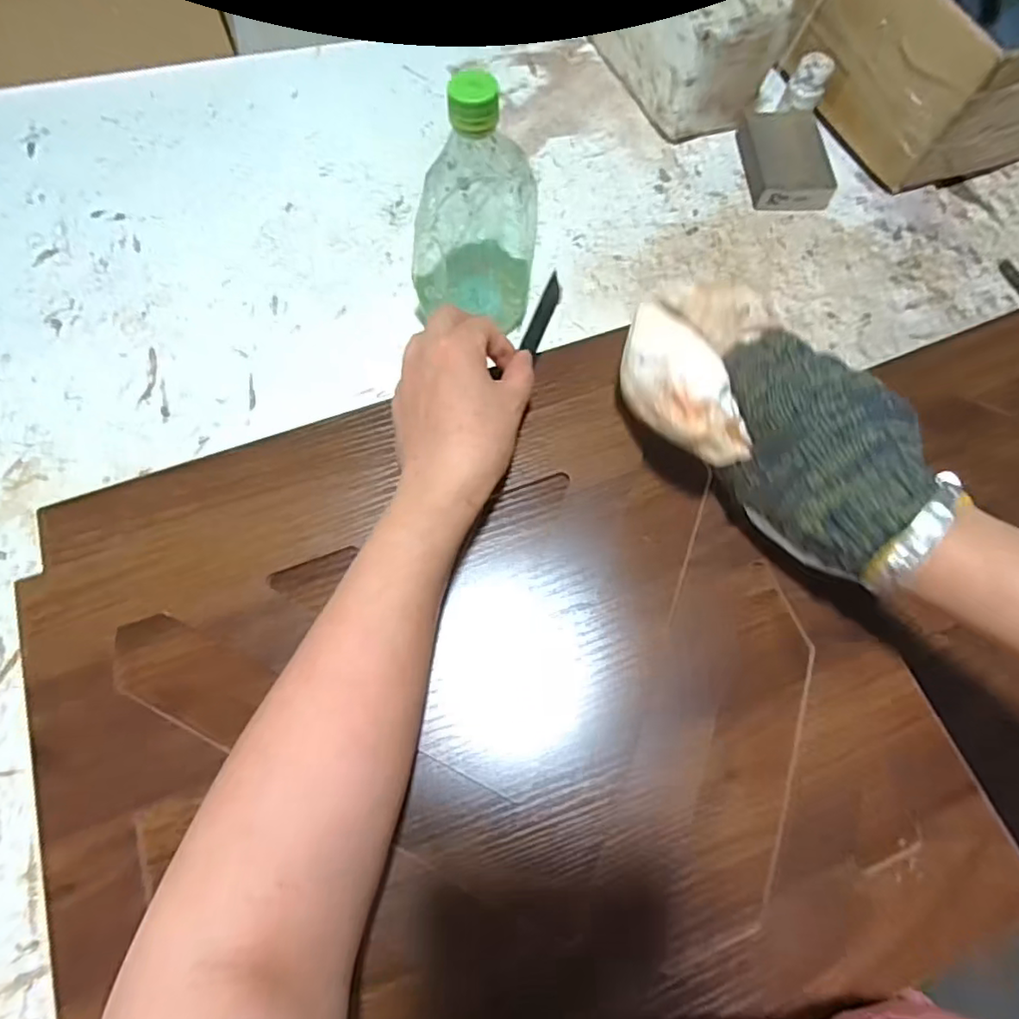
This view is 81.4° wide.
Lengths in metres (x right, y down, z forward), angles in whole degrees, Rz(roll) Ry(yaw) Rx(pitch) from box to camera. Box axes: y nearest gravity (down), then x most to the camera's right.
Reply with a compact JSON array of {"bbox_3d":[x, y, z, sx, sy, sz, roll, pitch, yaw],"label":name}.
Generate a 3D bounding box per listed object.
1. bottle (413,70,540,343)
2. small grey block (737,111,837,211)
[{"bbox_3d":[-0.026,-0.199,0.423,0.090,0.185,0.068,4,69,-1],"label":"bottle"},{"bbox_3d":[0.266,-0.337,0.564,0.076,0.028,0.103,-2,69,-4],"label":"small grey block"}]

